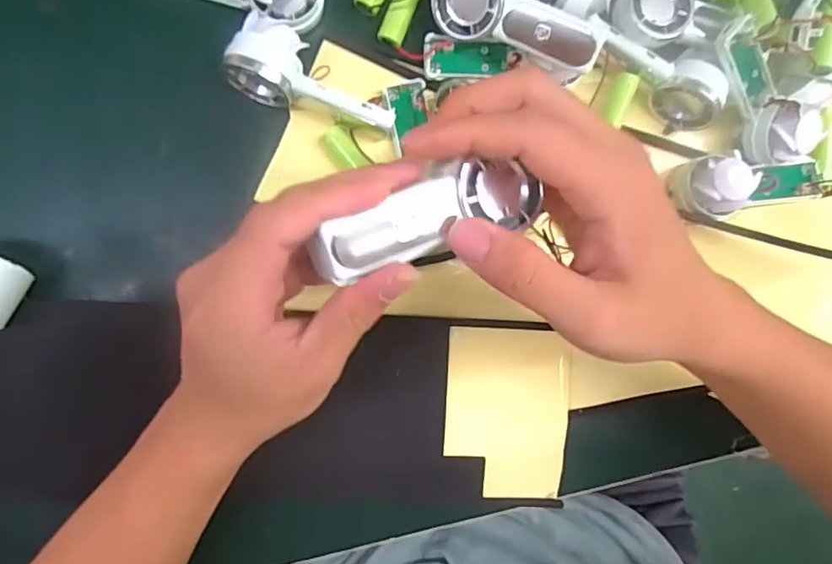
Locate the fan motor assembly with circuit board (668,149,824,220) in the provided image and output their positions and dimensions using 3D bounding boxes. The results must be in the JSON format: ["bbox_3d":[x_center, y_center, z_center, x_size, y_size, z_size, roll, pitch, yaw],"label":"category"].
[{"bbox_3d":[0.207,-0.059,0.348,0.095,0.033,0.037,-5,91,-7],"label":"fan motor assembly with circuit board"}]

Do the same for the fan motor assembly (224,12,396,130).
[{"bbox_3d":[-0.054,-0.111,0.312,0.090,0.029,0.037,17,88,-7],"label":"fan motor assembly"}]

